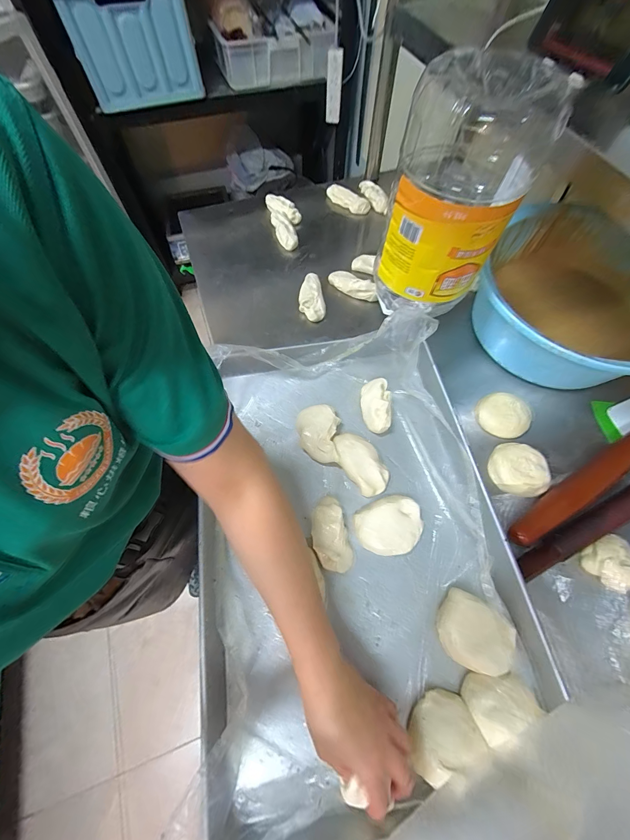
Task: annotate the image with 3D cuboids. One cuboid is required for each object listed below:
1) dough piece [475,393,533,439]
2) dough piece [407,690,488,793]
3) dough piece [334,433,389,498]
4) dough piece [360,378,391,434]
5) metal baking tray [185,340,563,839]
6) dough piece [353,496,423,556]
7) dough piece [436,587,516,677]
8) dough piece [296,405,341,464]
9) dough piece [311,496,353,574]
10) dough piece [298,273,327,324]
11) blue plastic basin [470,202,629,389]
[{"bbox_3d":[0.317,-0.008,0.525,0.078,0.024,0.075,0,65,-1],"label":"dough piece"},{"bbox_3d":[0.141,0.347,0.344,0.080,0.035,0.064,-24,68,-12],"label":"dough piece"},{"bbox_3d":[0.070,0.064,0.486,0.061,0.036,0.106,-36,71,-16],"label":"dough piece"},{"bbox_3d":[0.101,-0.026,0.524,0.047,0.041,0.091,6,65,2],"label":"dough piece"},{"bbox_3d":[0.045,0.151,0.434,0.391,0.071,0.579,-8,65,-5],"label":"metal baking tray"},{"bbox_3d":[0.107,0.151,0.449,0.100,0.034,0.076,-18,66,-9],"label":"dough piece"},{"bbox_3d":[0.201,0.269,0.394,0.087,0.024,0.074,32,69,13],"label":"dough piece"},{"bbox_3d":[0.005,0.022,0.506,0.068,0.040,0.098,-4,65,-3],"label":"dough piece"},{"bbox_3d":[0.020,0.161,0.439,0.049,0.026,0.095,-14,66,-7],"label":"dough piece"},{"bbox_3d":[-0.006,-0.242,0.630,0.050,0.029,0.107,0,65,-1],"label":"dough piece"},{"bbox_3d":[0.440,-0.189,0.545,0.298,0.140,0.327,0,65,-1],"label":"blue plastic basin"}]

